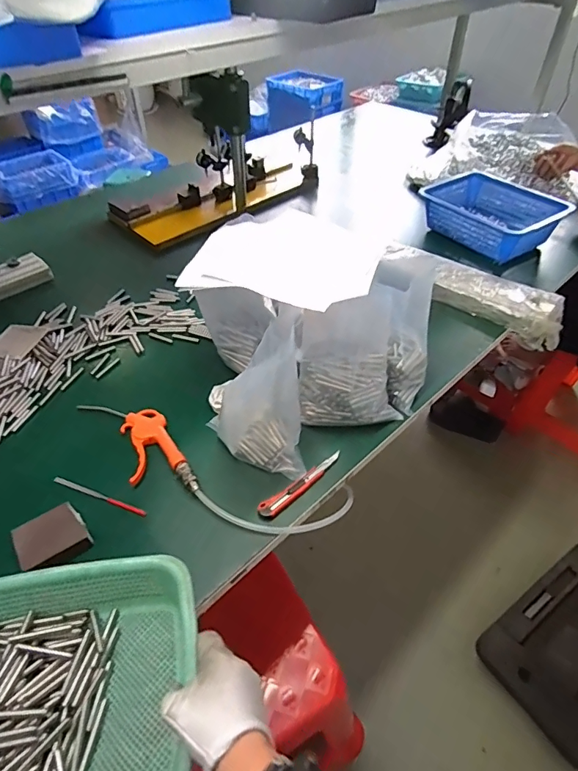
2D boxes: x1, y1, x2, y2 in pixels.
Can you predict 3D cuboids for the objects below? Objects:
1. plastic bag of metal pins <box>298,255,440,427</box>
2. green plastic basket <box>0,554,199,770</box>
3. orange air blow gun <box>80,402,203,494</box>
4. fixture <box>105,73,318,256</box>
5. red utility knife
[{"bbox_3d":[0.132,-0.045,0.687,0.218,0.235,0.116,-11,47,-7],"label":"plastic bag of metal pins"},{"bbox_3d":[-0.231,0.293,0.421,0.282,0.088,0.221,-4,49,-6],"label":"green plastic basket"},{"bbox_3d":[-0.221,0.100,0.704,0.097,0.027,0.231,-30,52,-23],"label":"orange air blow gun"},{"bbox_3d":[-0.203,-0.661,1.238,0.270,0.344,0.597,32,56,29],"label":"fixture"},{"bbox_3d":[0.022,0.146,0.657,0.151,0.018,0.025,-30,55,-25],"label":"red utility knife"}]

